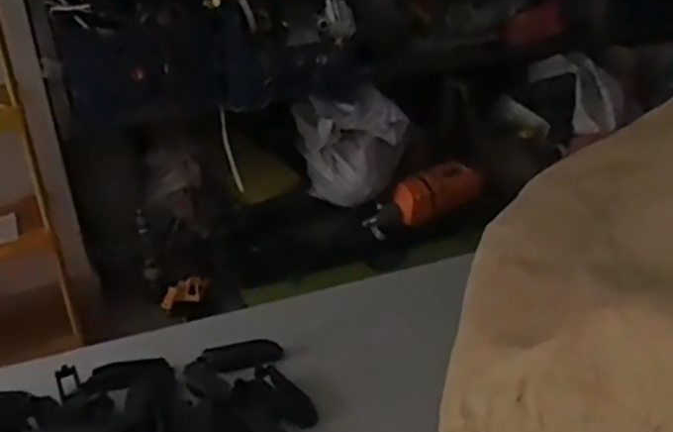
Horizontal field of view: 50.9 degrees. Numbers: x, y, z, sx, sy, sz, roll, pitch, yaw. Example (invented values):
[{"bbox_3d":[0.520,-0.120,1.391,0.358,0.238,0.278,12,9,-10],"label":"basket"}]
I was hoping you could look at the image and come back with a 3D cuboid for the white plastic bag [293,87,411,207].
[{"bbox_3d":[0.050,-0.179,1.846,0.277,0.258,0.097,-13,26,-16],"label":"white plastic bag"}]

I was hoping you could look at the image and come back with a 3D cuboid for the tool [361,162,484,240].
[{"bbox_3d":[0.234,-0.052,1.848,0.345,0.112,0.084,-21,29,-30],"label":"tool"}]

